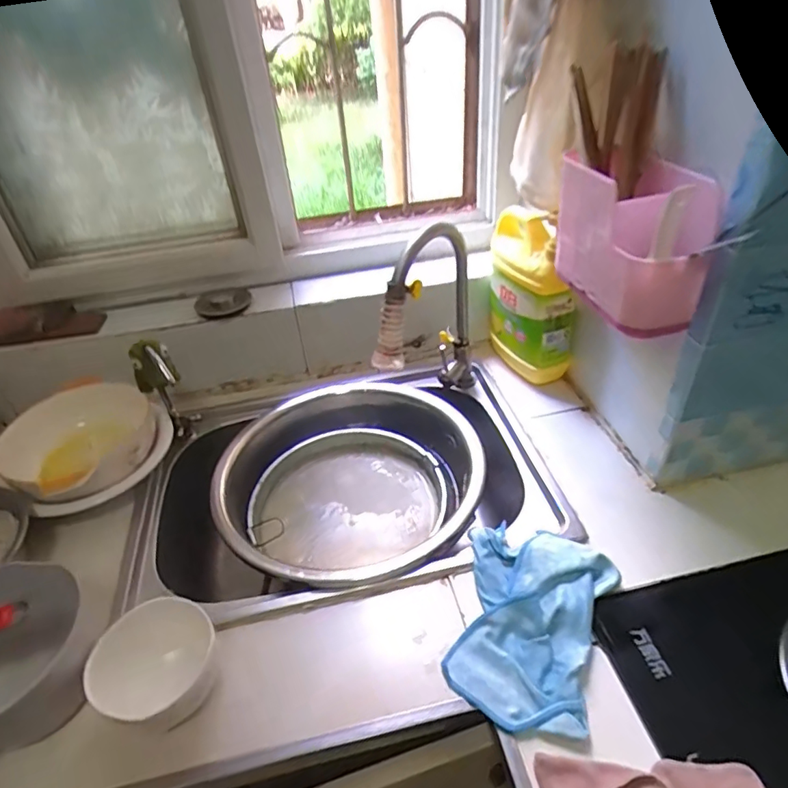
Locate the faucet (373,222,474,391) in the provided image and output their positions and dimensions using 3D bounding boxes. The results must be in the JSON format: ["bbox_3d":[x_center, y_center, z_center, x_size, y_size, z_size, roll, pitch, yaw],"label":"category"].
[{"bbox_3d":[0.041,-0.081,0.686,0.038,0.259,0.175,21,46,29],"label":"faucet"}]

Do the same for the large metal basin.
[{"bbox_3d":[-0.055,0.115,0.703,0.320,0.094,0.330,-8,39,-3],"label":"large metal basin"}]

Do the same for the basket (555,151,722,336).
[{"bbox_3d":[0.228,-0.151,0.513,0.076,0.135,0.166,-13,40,-10],"label":"basket"}]

